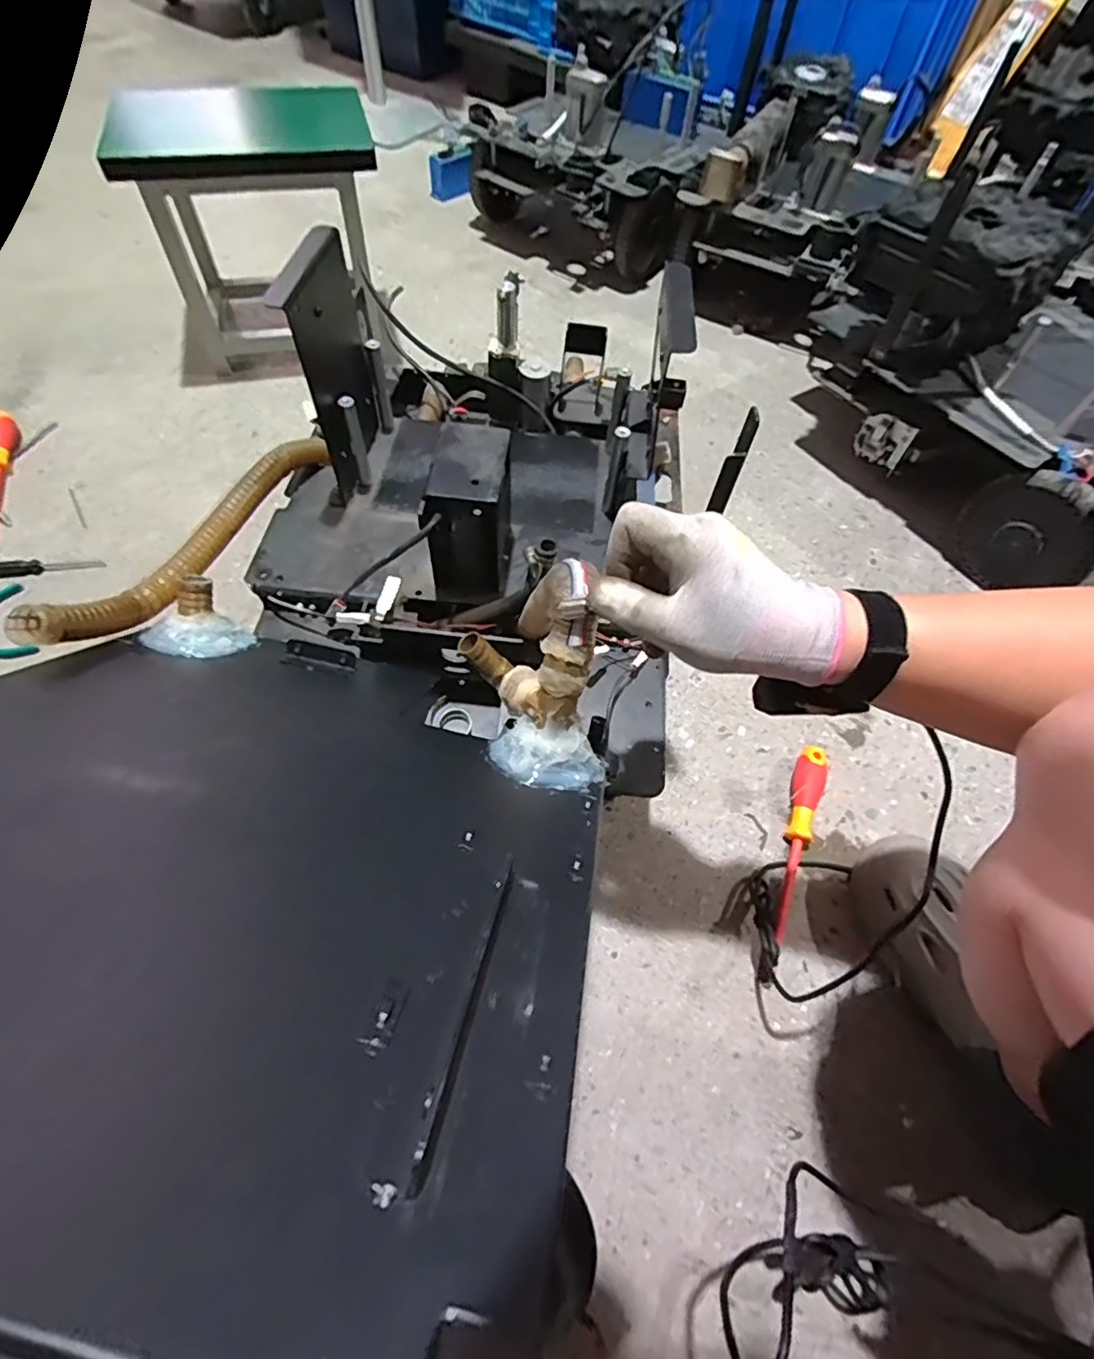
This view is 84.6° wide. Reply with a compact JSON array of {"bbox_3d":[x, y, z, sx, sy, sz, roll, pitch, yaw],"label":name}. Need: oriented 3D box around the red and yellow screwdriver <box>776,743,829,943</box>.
[{"bbox_3d":[0.268,0.163,0.641,0.029,0.033,0.214,21,58,9],"label":"red and yellow screwdriver"}]

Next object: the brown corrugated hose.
[{"bbox_3d":[-0.304,-0.126,0.533,0.049,0.063,0.332,18,47,6],"label":"brown corrugated hose"}]

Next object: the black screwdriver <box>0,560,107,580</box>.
[{"bbox_3d":[-0.664,-0.149,0.786,0.144,0.016,0.025,-7,61,-8],"label":"black screwdriver"}]

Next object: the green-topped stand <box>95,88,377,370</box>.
[{"bbox_3d":[-0.421,-0.664,0.925,0.327,0.305,0.212,-7,58,-8],"label":"green-topped stand"}]

